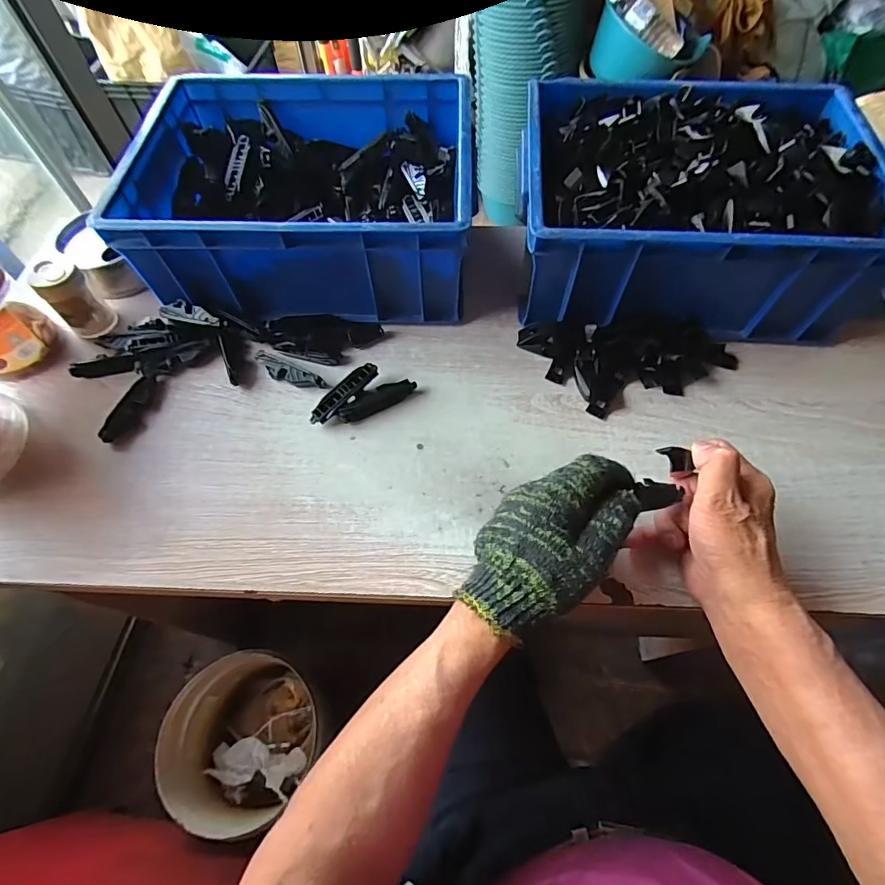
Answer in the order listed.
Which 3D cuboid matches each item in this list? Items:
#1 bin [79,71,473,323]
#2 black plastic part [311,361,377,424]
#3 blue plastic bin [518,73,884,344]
[{"bbox_3d":[-0.140,-0.271,0.515,0.327,0.112,0.255,1,62,1],"label":"bin"},{"bbox_3d":[-0.097,-0.049,0.460,0.019,0.013,0.080,41,70,20],"label":"black plastic part"},{"bbox_3d":[0.253,-0.252,0.496,0.329,0.129,0.245,3,62,3],"label":"blue plastic bin"}]

